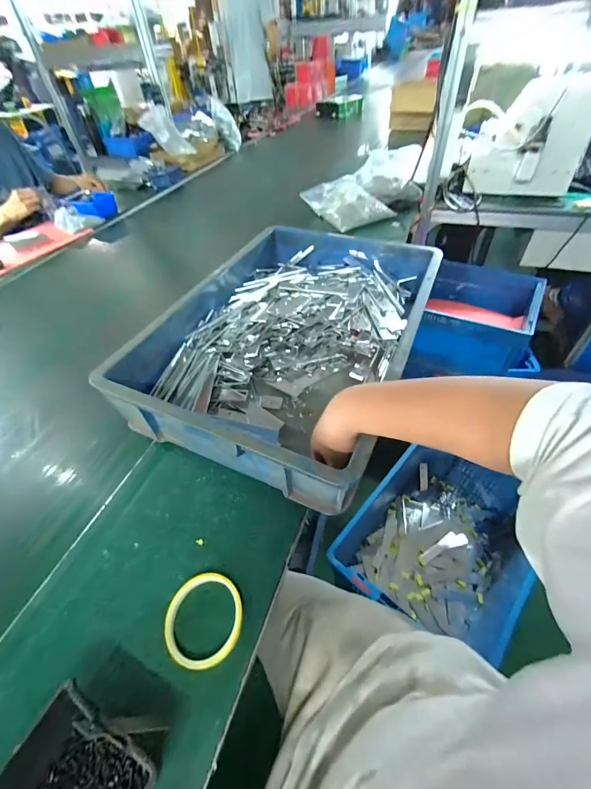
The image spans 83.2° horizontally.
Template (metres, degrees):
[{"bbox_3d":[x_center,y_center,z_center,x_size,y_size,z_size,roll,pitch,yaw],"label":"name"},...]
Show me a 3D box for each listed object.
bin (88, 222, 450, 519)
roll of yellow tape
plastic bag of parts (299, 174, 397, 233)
[{"bbox_3d":[0.011,-0.123,0.647,0.424,0.134,0.601,19,53,21],"label":"bin"},{"bbox_3d":[-0.106,0.261,0.387,0.086,0.025,0.093,-3,48,3],"label":"roll of yellow tape"},{"bbox_3d":[0.181,-0.672,1.169,0.212,0.066,0.310,-23,50,-15],"label":"plastic bag of parts"}]

